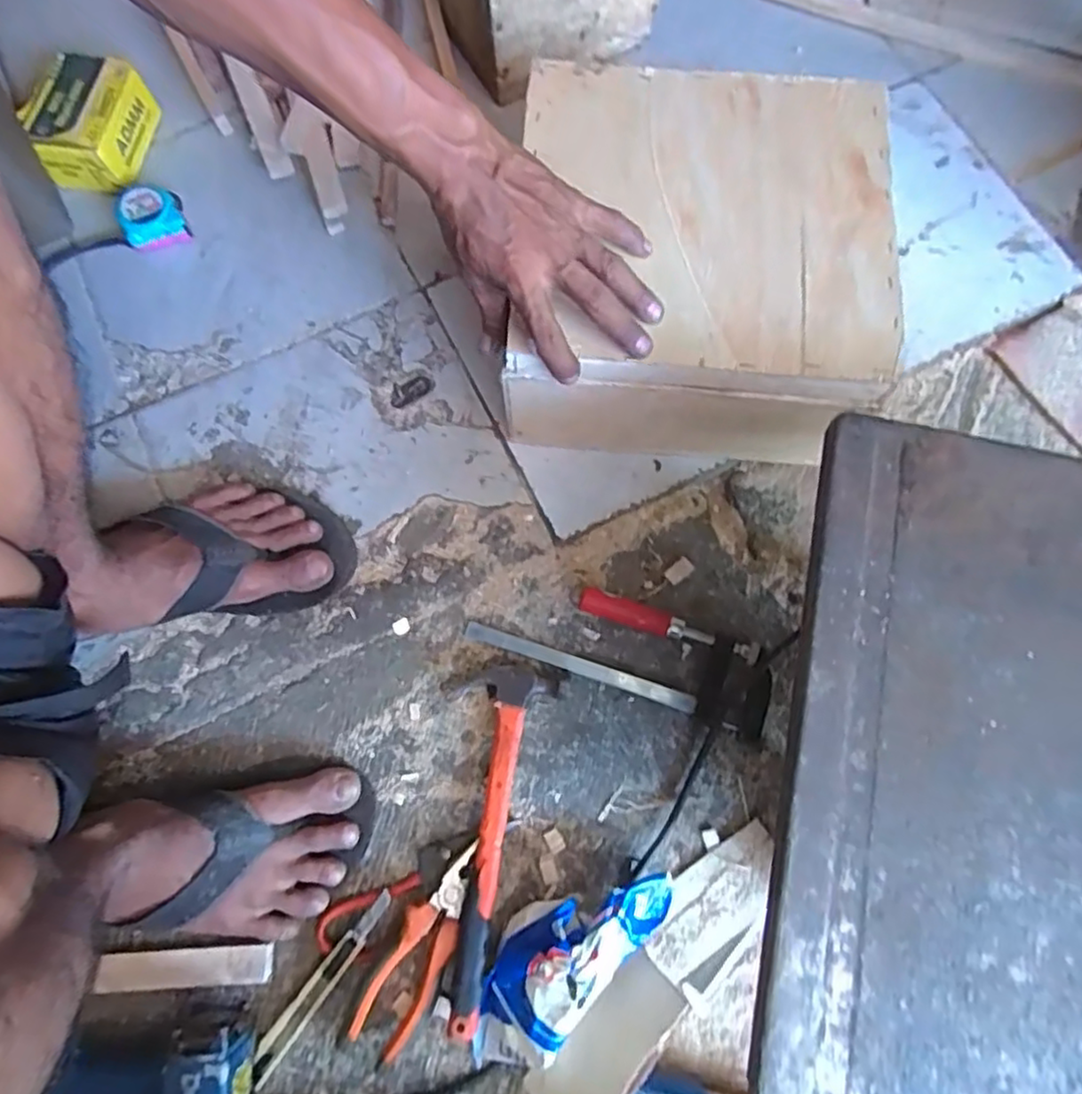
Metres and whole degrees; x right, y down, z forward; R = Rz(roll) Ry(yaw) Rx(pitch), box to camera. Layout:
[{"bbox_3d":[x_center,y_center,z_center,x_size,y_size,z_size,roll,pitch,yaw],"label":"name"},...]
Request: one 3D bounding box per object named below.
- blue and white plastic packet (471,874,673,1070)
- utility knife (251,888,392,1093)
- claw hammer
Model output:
[{"bbox_3d":[0.014,0.295,0.479,0.174,0.057,0.070,-43,78,-11],"label":"blue and white plastic packet"},{"bbox_3d":[-0.163,0.325,0.492,0.018,0.017,0.149,36,77,10],"label":"utility knife"},{"bbox_3d":[-0.050,0.221,0.513,0.094,0.040,0.262,8,74,2],"label":"claw hammer"}]

